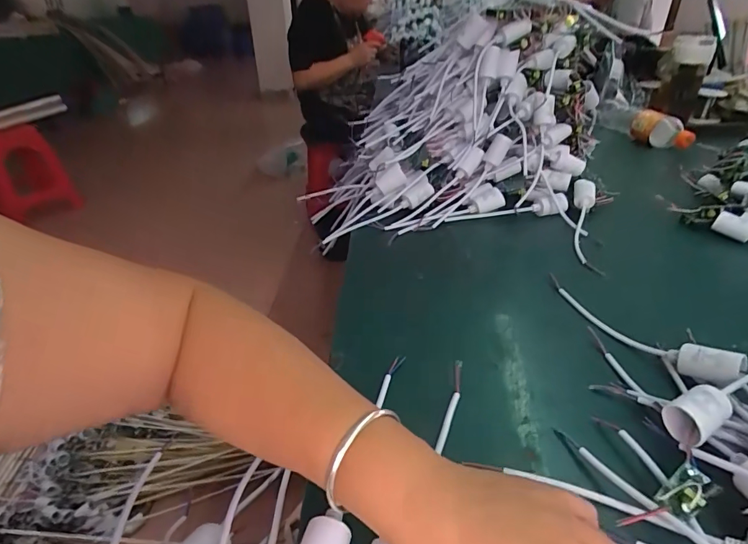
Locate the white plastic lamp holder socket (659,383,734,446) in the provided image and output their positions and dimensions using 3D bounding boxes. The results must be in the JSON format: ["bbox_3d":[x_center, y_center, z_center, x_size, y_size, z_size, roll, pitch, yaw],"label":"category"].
[{"bbox_3d":[0.227,0.102,0.313,0.048,0.028,0.027,-21,38,-25],"label":"white plastic lamp holder socket"}]

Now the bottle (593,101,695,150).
[{"bbox_3d":[0.559,-0.305,0.926,0.055,0.058,0.225,-5,34,-5],"label":"bottle"}]

